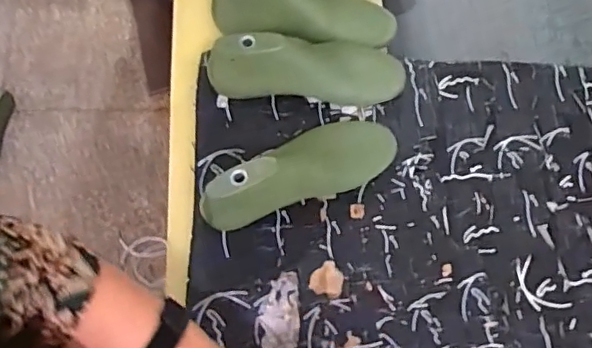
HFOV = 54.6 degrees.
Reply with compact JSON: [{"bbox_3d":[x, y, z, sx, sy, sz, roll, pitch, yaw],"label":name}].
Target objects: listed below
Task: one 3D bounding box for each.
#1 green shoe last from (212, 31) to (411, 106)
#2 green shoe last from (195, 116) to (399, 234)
[{"bbox_3d":[0.015,-0.126,0.664,0.226,0.090,0.077,1,70,-16],"label":"green shoe last"},{"bbox_3d":[0.003,-0.012,0.613,0.221,0.090,0.076,-21,74,-9],"label":"green shoe last"}]

